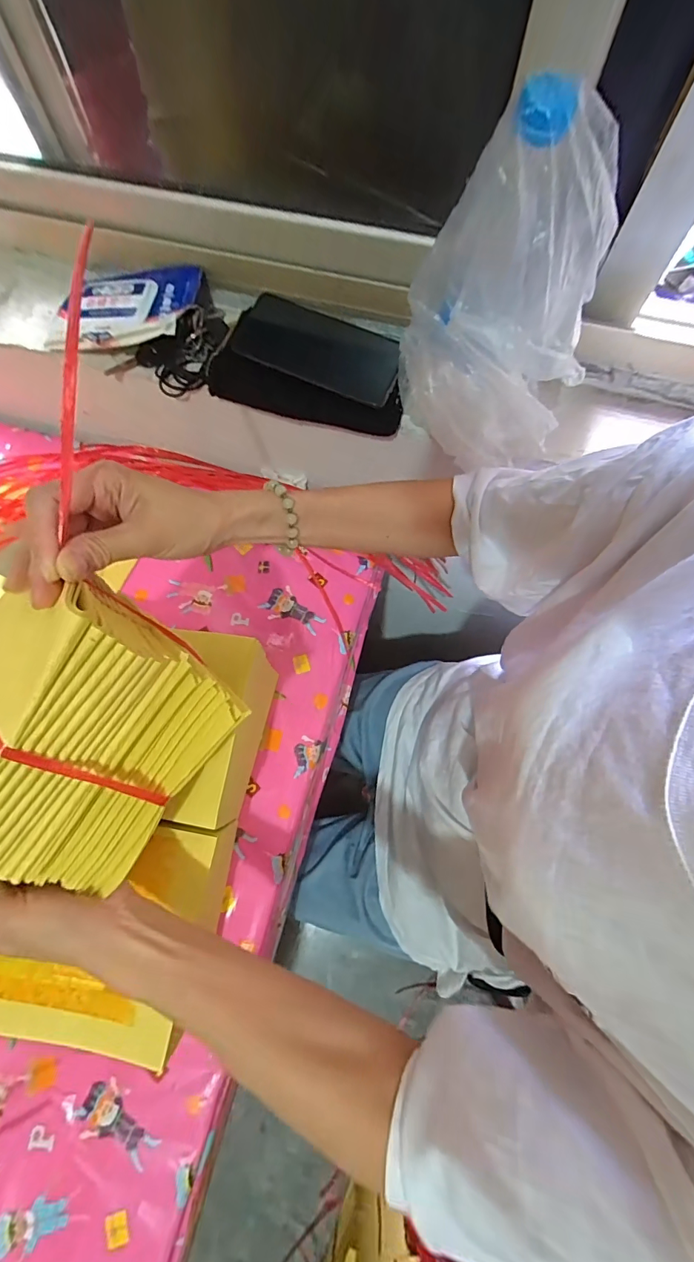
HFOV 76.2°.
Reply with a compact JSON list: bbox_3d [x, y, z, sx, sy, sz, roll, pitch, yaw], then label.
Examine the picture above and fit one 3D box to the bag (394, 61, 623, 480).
[{"bbox_3d":[0.117,-0.233,0.333,0.137,0.209,0.104,6,72,3],"label":"bag"}]

